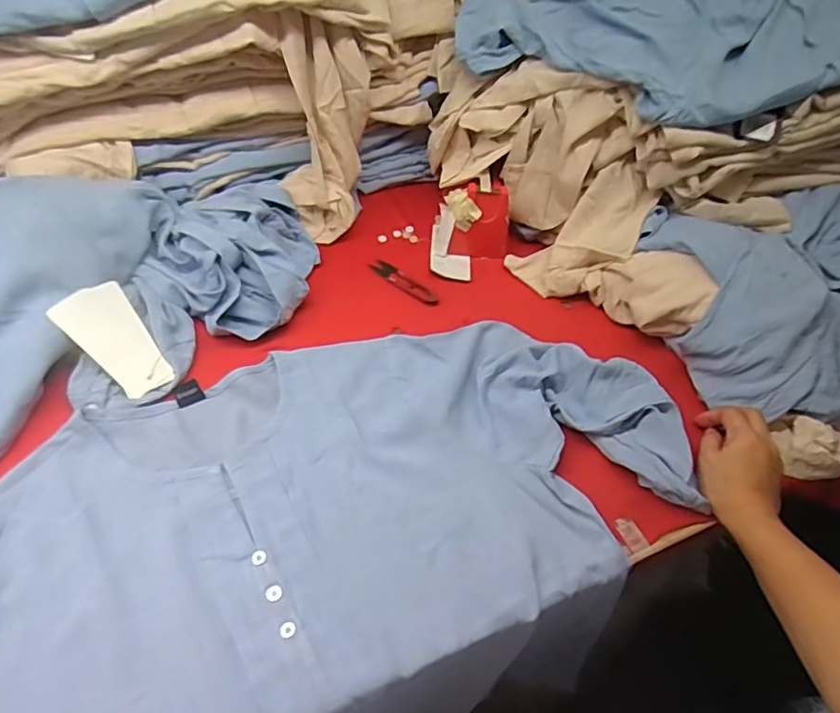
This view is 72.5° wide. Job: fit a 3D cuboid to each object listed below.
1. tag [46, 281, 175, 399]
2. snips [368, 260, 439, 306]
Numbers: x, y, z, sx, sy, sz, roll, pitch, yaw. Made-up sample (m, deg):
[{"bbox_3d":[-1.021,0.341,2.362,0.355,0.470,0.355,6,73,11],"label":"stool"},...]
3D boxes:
[{"bbox_3d":[-0.298,-0.014,0.558,0.064,0.004,0.119,-32,85,-24],"label":"tag"},{"bbox_3d":[-0.019,-0.091,0.692,0.104,0.005,0.023,37,55,24],"label":"snips"}]

